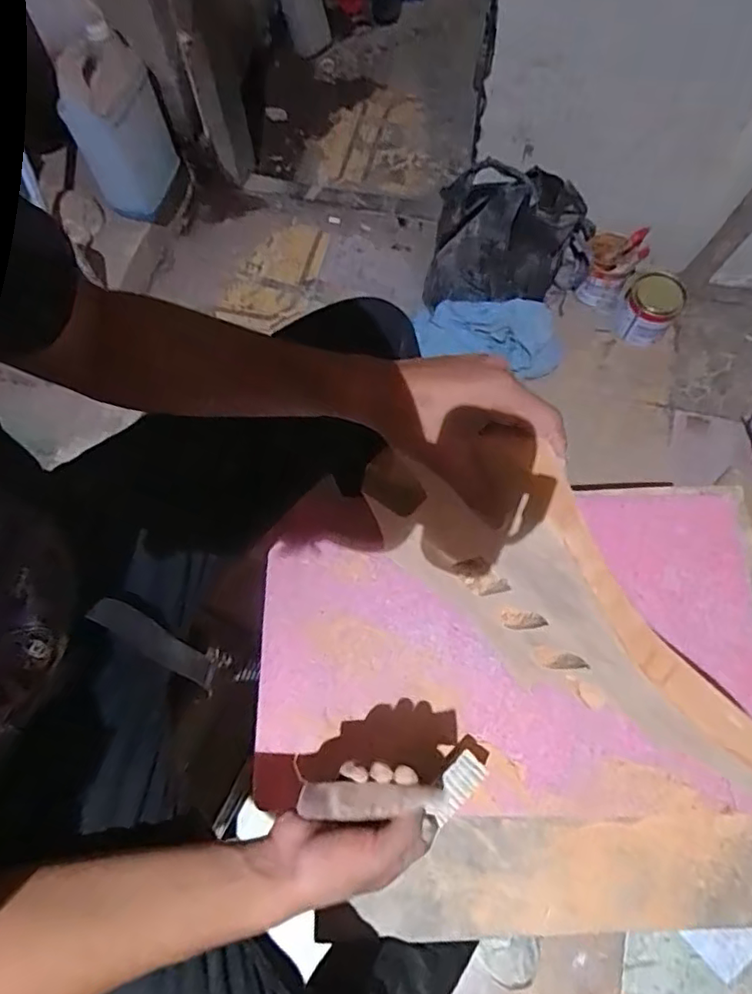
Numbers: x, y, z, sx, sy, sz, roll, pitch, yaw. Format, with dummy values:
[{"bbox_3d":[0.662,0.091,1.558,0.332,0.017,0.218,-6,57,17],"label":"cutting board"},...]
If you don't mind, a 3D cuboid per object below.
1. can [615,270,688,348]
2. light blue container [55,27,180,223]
[{"bbox_3d":[0.567,-0.386,1.243,0.112,0.103,0.117,-1,68,2],"label":"can"},{"bbox_3d":[-0.515,-0.740,1.197,0.116,0.289,0.182,8,69,5],"label":"light blue container"}]

